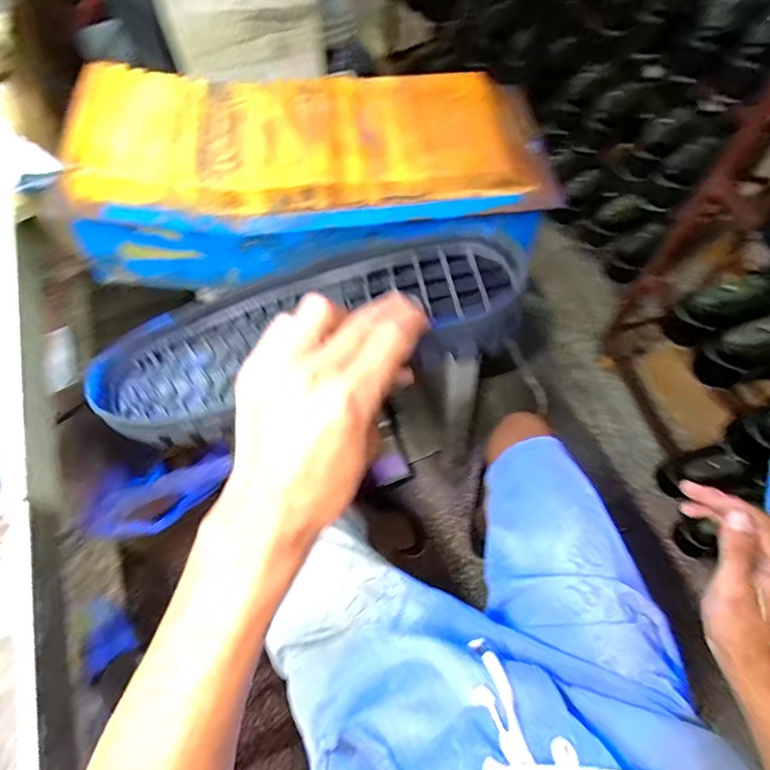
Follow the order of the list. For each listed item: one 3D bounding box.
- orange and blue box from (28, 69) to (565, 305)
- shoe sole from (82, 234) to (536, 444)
[{"bbox_3d":[-0.057,-0.188,0.453,0.400,0.120,0.158,-2,59,-3],"label":"orange and blue box"},{"bbox_3d":[-0.057,-0.038,0.336,0.297,0.023,0.119,-16,59,6],"label":"shoe sole"}]

